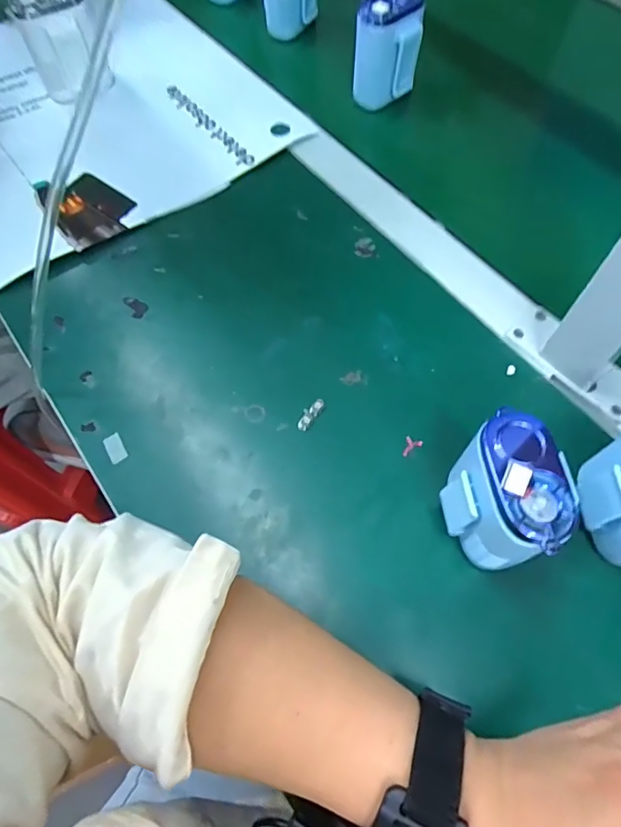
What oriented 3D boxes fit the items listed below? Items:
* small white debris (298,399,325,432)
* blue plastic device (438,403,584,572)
[{"bbox_3d":[-0.001,0.000,0.347,0.009,0.007,0.025,35,71,15],"label":"small white debris"},{"bbox_3d":[0.106,0.048,0.277,0.053,0.089,0.072,-7,66,-3],"label":"blue plastic device"}]

